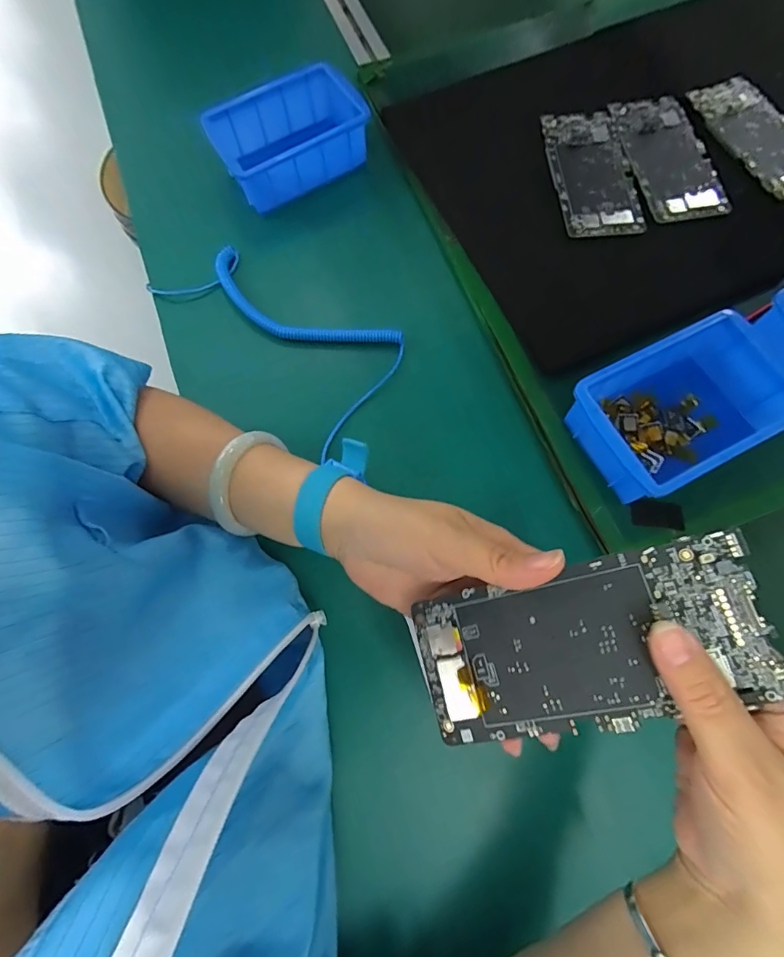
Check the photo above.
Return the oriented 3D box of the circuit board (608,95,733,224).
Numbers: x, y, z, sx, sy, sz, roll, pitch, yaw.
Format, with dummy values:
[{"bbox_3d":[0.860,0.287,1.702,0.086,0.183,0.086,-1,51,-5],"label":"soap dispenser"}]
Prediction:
[{"bbox_3d":[0.269,-0.313,0.439,0.072,0.005,0.151,-10,73,-2],"label":"circuit board"}]

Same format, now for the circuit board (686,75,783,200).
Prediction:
[{"bbox_3d":[0.362,-0.338,0.441,0.075,0.009,0.149,-19,74,-5],"label":"circuit board"}]

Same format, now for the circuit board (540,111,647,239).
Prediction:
[{"bbox_3d":[0.192,-0.295,0.438,0.072,0.004,0.147,-5,73,-1],"label":"circuit board"}]

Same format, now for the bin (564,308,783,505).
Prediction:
[{"bbox_3d":[0.219,-0.052,0.351,0.148,0.052,0.097,-27,75,-7],"label":"bin"}]

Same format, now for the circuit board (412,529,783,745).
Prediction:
[{"bbox_3d":[0.087,0.079,0.214,0.152,0.004,0.071,-22,73,18],"label":"circuit board"}]

